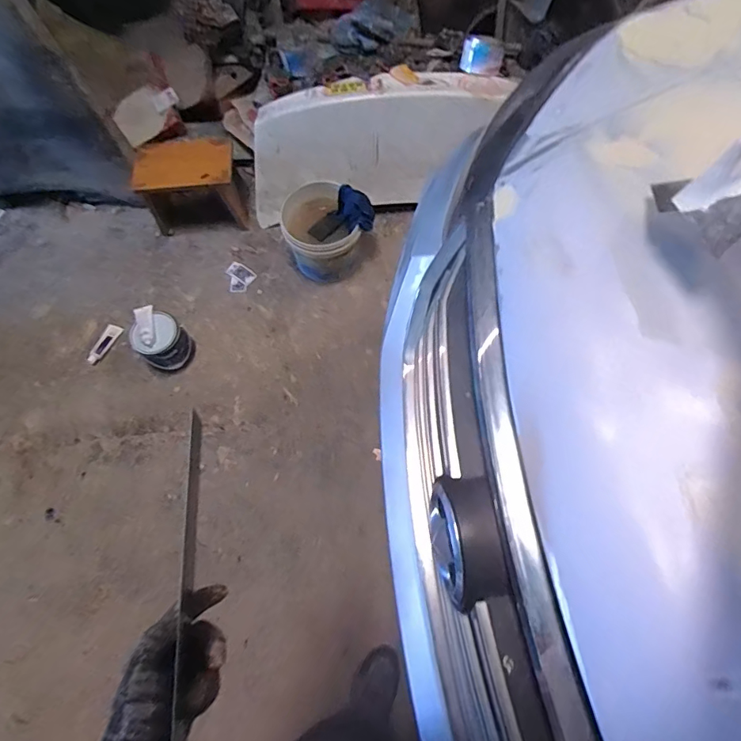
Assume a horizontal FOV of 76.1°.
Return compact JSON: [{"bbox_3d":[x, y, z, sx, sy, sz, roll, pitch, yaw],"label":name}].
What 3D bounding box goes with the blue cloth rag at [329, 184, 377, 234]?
[{"bbox_3d":[-0.049,-0.532,1.572,0.107,0.101,0.156,-33,68,-13],"label":"blue cloth rag"}]

